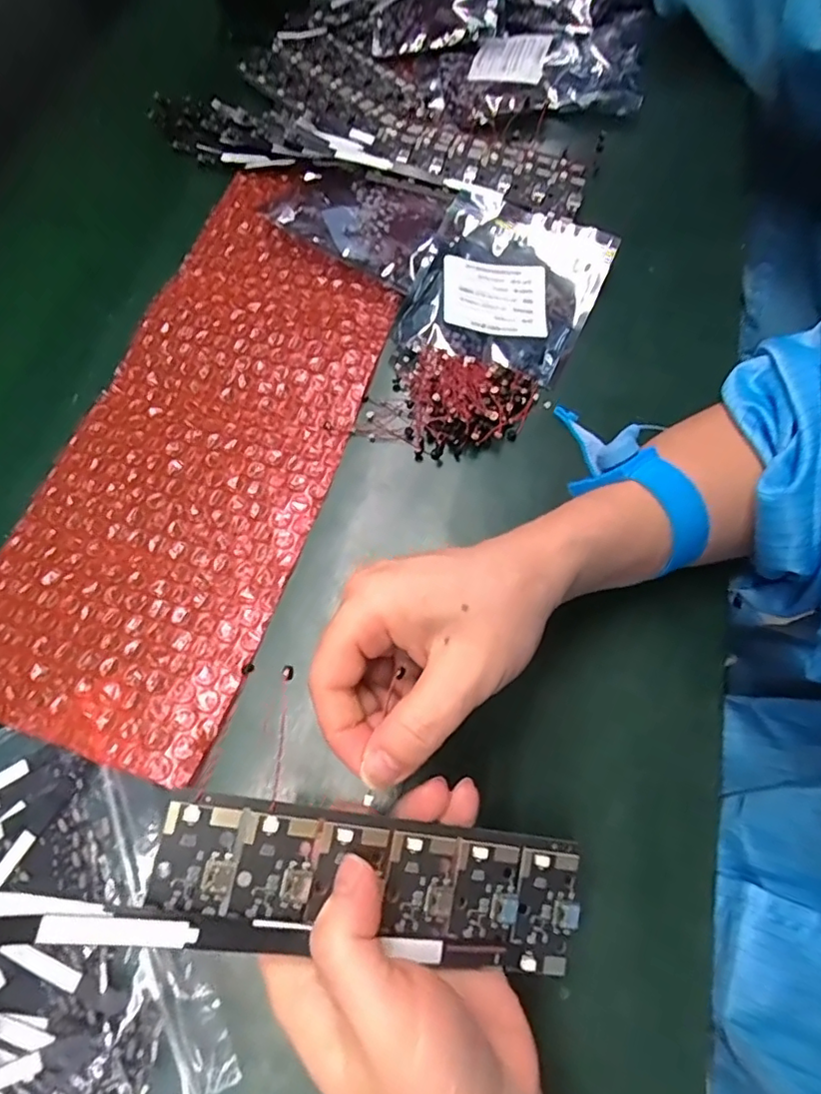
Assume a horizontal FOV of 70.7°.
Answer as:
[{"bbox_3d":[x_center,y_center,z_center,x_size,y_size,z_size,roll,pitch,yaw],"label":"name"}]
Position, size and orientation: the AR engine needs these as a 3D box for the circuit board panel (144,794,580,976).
[{"bbox_3d":[-0.008,0.101,0.176,0.130,0.004,0.037,16,76,-13],"label":"circuit board panel"}]

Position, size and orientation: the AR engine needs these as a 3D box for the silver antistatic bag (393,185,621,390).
[{"bbox_3d":[0.053,-0.151,0.330,0.100,0.020,0.115,25,70,11],"label":"silver antistatic bag"}]

